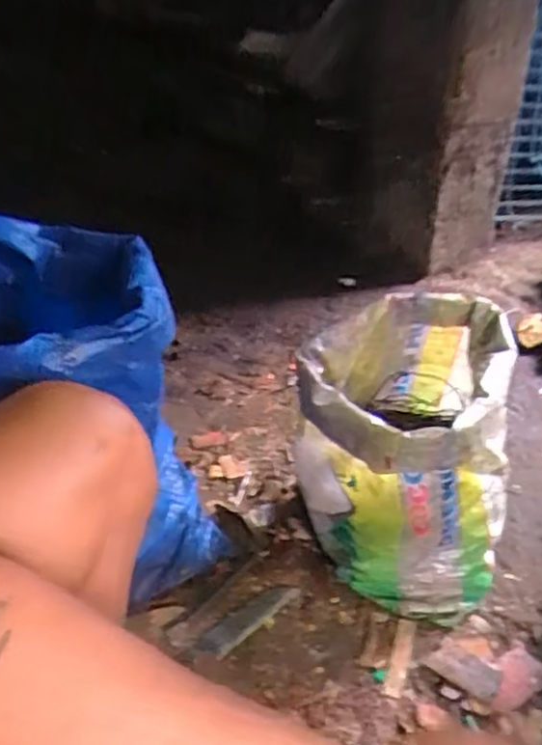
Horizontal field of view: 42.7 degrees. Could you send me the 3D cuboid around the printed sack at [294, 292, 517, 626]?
[{"bbox_3d":[0.173,0.097,0.920,0.269,0.307,0.305,4,34,6],"label":"printed sack"}]

